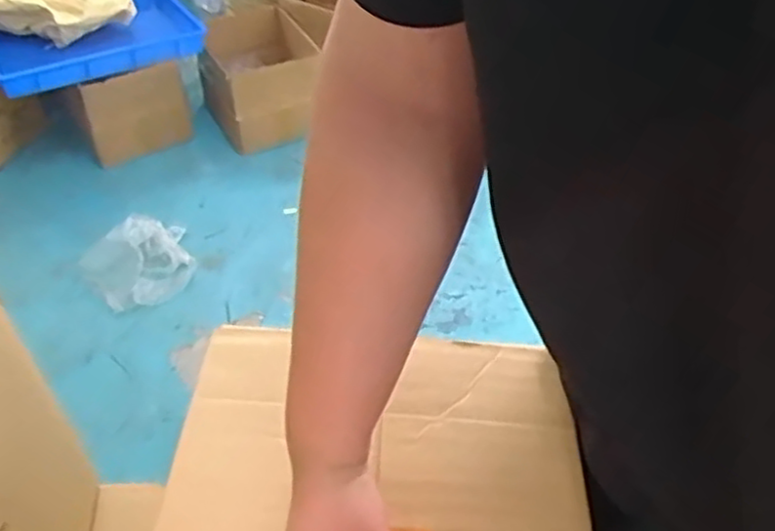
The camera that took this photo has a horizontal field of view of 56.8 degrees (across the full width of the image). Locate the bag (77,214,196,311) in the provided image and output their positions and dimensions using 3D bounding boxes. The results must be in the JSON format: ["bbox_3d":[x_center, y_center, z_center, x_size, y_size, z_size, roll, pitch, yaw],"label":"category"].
[{"bbox_3d":[-0.607,-0.017,1.785,0.268,0.055,0.253,-31,53,-29],"label":"bag"}]

